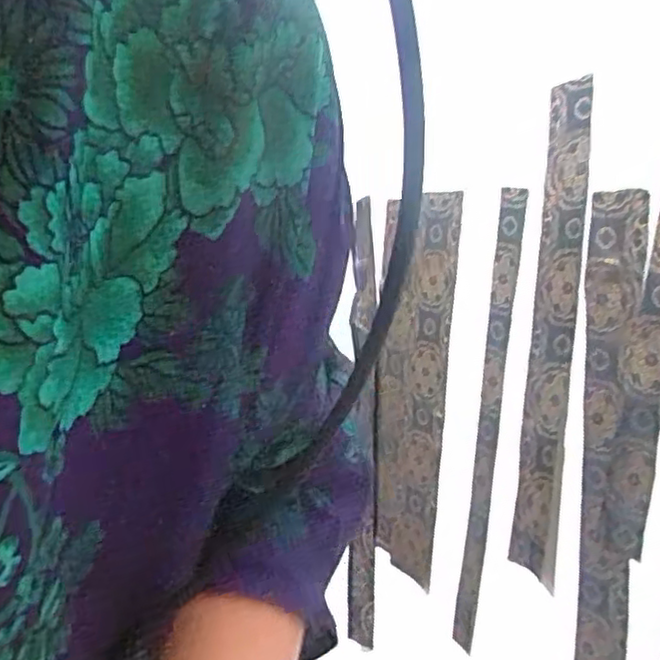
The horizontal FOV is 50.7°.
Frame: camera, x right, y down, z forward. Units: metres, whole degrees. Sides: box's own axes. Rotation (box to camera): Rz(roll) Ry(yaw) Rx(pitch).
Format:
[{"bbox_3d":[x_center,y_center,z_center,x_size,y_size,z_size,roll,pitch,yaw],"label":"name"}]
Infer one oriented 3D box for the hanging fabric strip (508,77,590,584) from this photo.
[{"bbox_3d":[0.191,0.006,0.592,0.005,0.415,0.047,-1,8,-36],"label":"hanging fabric strip"}]

